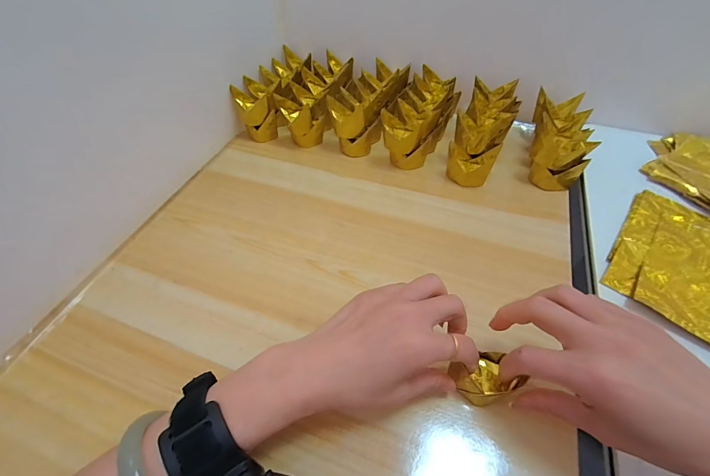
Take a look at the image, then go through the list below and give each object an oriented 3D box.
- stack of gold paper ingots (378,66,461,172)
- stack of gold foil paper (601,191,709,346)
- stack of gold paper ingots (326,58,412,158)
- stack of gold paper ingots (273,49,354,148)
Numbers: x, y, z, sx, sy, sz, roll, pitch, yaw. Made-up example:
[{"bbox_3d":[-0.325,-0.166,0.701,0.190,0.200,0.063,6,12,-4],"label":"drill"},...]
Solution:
[{"bbox_3d":[0.099,-0.174,0.476,0.062,0.064,0.176,21,53,17],"label":"stack of gold paper ingots"},{"bbox_3d":[0.336,0.030,0.321,0.150,0.009,0.173,31,58,27],"label":"stack of gold foil paper"},{"bbox_3d":[0.023,-0.192,0.494,0.072,0.062,0.163,23,54,19],"label":"stack of gold paper ingots"},{"bbox_3d":[-0.051,-0.211,0.515,0.078,0.065,0.174,15,51,13],"label":"stack of gold paper ingots"}]

